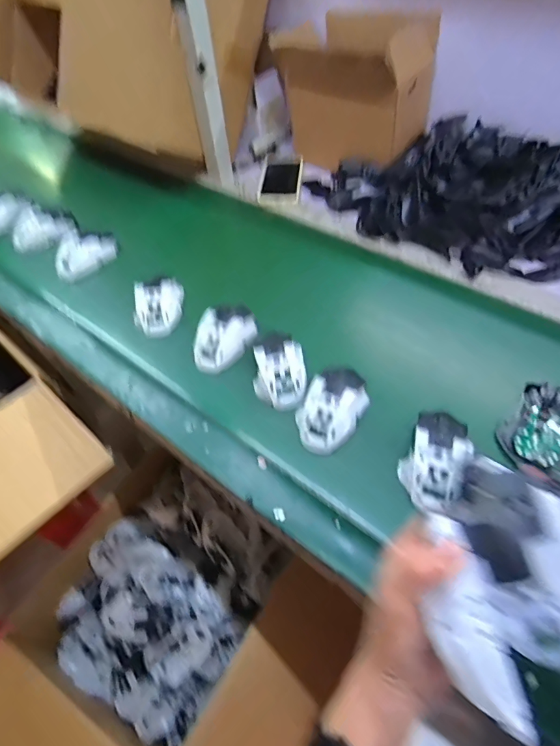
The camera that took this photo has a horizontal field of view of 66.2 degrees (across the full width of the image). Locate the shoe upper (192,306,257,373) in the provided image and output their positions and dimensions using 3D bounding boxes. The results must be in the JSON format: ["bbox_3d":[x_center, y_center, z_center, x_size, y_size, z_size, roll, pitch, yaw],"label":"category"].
[{"bbox_3d":[-0.076,-0.056,0.594,0.075,0.035,0.119,14,55,13],"label":"shoe upper"}]

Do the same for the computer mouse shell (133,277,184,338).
[{"bbox_3d":[-0.183,-0.100,0.636,0.069,0.040,0.087,-4,53,0],"label":"computer mouse shell"}]

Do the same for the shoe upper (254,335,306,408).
[{"bbox_3d":[0.000,-0.007,0.546,0.065,0.030,0.101,-2,53,1],"label":"shoe upper"}]

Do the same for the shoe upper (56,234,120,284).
[{"bbox_3d":[-0.332,-0.208,0.735,0.109,0.040,0.072,-25,56,-15],"label":"shoe upper"}]

